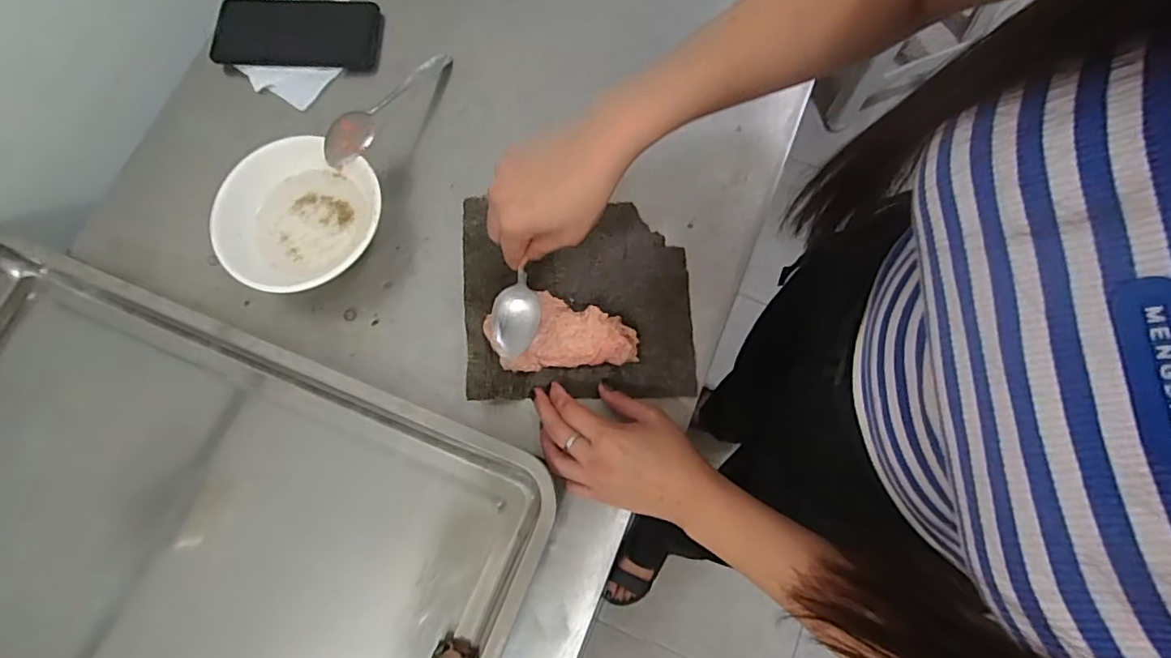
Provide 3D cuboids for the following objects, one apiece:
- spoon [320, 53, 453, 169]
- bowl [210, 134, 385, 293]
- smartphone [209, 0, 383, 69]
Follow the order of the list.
[{"bbox_3d":[-0.191,-0.218,0.528,0.037,0.029,0.168,25,58,7],"label":"spoon"},{"bbox_3d":[-0.255,-0.096,0.499,0.139,0.049,0.138,0,76,1],"label":"bowl"},{"bbox_3d":[-0.301,-0.313,0.572,0.166,0.009,0.079,1,76,1],"label":"smartphone"}]

